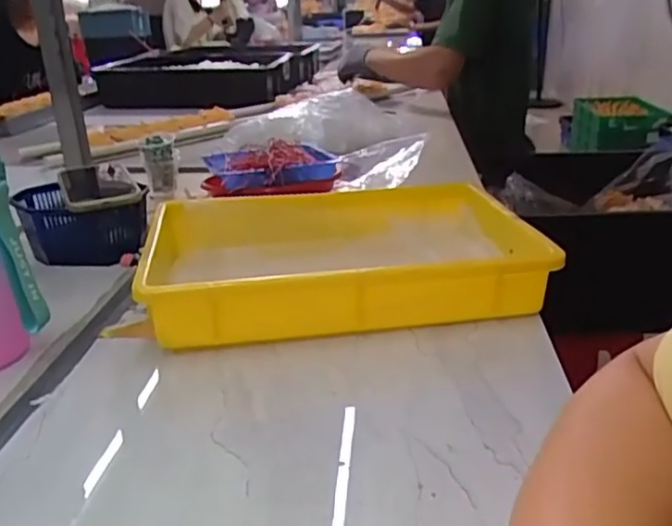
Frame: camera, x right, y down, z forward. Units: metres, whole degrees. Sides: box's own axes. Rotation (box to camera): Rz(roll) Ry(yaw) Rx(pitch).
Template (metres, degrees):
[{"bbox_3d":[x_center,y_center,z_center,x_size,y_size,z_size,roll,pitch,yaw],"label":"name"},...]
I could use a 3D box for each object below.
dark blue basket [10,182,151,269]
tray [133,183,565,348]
[{"bbox_3d":[-0.298,-0.046,0.746,0.149,0.071,0.109,-6,24,-10],"label":"dark blue basket"},{"bbox_3d":[-0.001,-0.006,0.639,0.367,0.069,0.247,-6,24,-9],"label":"tray"}]

